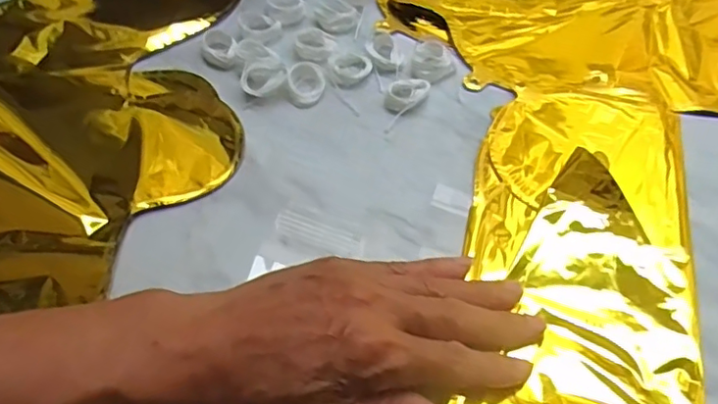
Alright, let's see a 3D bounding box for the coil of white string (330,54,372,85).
[{"bbox_3d":[-0.007,-0.097,0.422,0.031,0.007,0.025,-32,61,-21],"label":"coil of white string"}]

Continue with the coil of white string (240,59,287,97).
[{"bbox_3d":[-0.067,-0.088,0.409,0.031,0.013,0.023,-16,57,-11],"label":"coil of white string"}]

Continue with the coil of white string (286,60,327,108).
[{"bbox_3d":[-0.038,-0.085,0.412,0.028,0.012,0.033,-6,56,-4],"label":"coil of white string"}]

